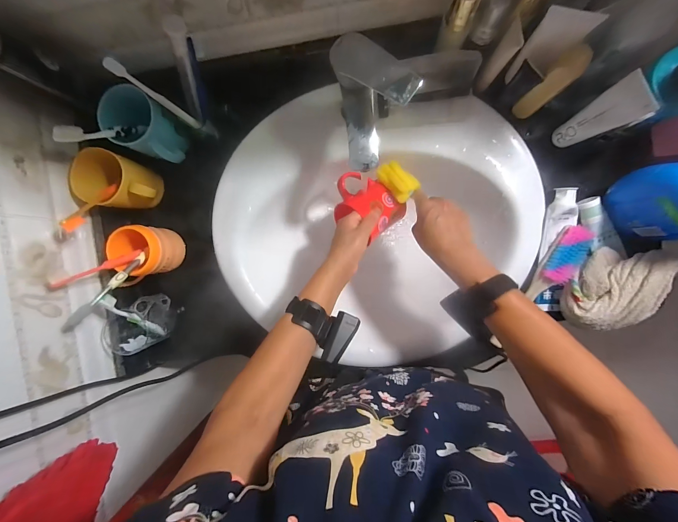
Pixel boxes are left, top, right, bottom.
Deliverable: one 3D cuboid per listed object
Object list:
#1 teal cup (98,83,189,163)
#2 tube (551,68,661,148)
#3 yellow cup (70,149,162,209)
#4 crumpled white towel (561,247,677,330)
[{"bbox_3d":[-0.292,-0.204,0.457,0.096,0.069,0.080,26,94,2],"label":"teal cup"},{"bbox_3d":[0.338,-0.187,0.407,0.022,0.163,0.048,-31,90,4],"label":"tube"},{"bbox_3d":[-0.341,-0.124,0.482,0.104,0.086,0.080,14,93,3],"label":"yellow cup"},{"bbox_3d":[0.400,0.042,0.441,0.096,0.070,0.121,14,93,3],"label":"crumpled white towel"}]

